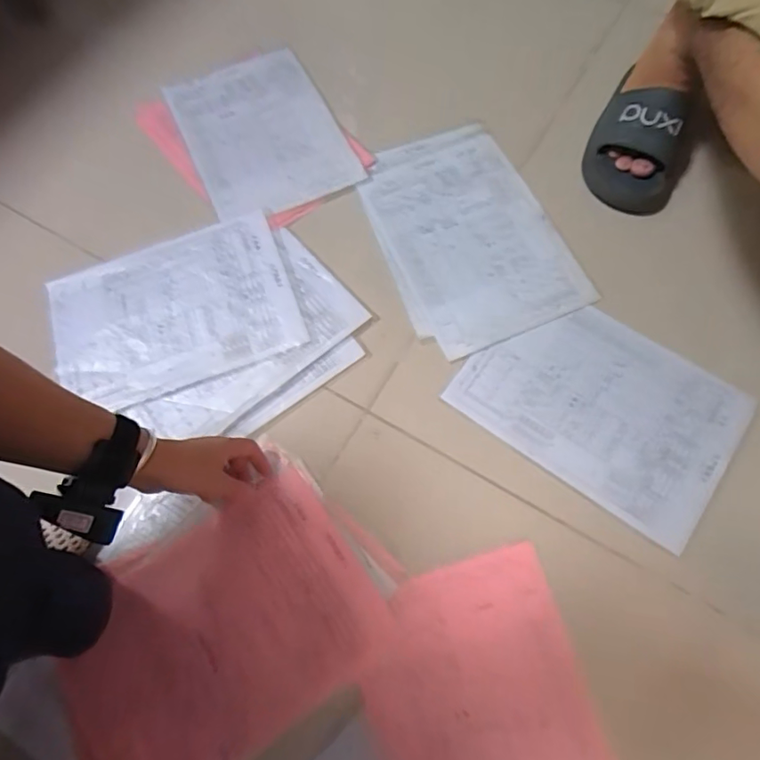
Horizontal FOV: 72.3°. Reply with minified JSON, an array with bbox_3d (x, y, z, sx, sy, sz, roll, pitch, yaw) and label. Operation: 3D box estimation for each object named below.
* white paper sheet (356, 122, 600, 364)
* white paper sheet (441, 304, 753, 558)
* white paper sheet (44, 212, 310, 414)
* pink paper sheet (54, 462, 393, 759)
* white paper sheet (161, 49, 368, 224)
[{"bbox_3d":[0.111,-0.192,0.686,0.217,0.008,0.321,-23,71,-5],"label":"white paper sheet"},{"bbox_3d":[0.251,0.024,0.596,0.289,0.005,0.205,34,73,13],"label":"white paper sheet"},{"bbox_3d":[-0.260,-0.085,0.651,0.290,0.009,0.211,-19,70,-6],"label":"white paper sheet"},{"bbox_3d":[-0.159,0.250,0.511,0.298,0.014,0.214,-31,72,-10],"label":"pink paper sheet"},{"bbox_3d":[-0.171,-0.356,0.748,0.205,0.011,0.284,-24,70,-8],"label":"white paper sheet"}]

